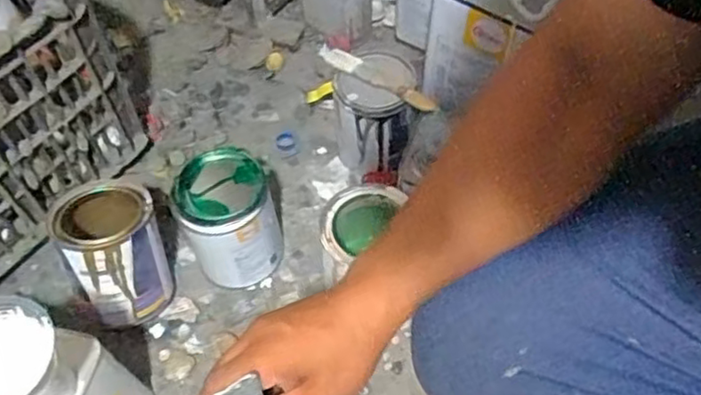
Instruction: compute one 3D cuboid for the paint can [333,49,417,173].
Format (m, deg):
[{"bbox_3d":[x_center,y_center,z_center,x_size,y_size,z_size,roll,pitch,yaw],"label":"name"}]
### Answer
[{"bbox_3d":[0.030,-0.103,0.855,0.093,0.143,0.098,-1,57,1],"label":"paint can"}]

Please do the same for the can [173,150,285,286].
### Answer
[{"bbox_3d":[-0.139,0.033,0.770,0.099,0.152,0.100,-1,57,1],"label":"can"}]

